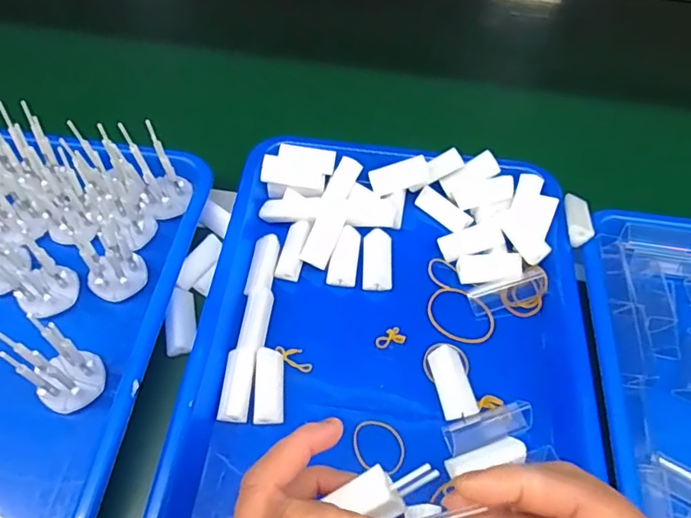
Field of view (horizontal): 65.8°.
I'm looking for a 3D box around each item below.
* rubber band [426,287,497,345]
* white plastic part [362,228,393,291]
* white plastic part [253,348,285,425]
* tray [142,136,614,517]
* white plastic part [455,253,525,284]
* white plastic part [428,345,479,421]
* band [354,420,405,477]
[{"bbox_3d":[0.082,0.041,0.380,0.048,0.004,0.039,27,59,14],"label":"rubber band"},{"bbox_3d":[0.024,0.000,0.397,0.021,0.010,0.047,3,56,-1],"label":"white plastic part"},{"bbox_3d":[-0.048,0.082,0.343,0.019,0.010,0.048,1,56,-3],"label":"white plastic part"},{"bbox_3d":[0.031,0.056,0.353,0.250,0.035,0.324,7,56,1],"label":"tray"},{"bbox_3d":[0.106,0.007,0.394,0.045,0.006,0.021,-7,75,6],"label":"white plastic part"},{"bbox_3d":[0.070,0.080,0.348,0.022,0.005,0.046,-6,57,-7],"label":"white plastic part"},{"bbox_3d":[0.021,0.115,0.329,0.031,0.004,0.030,11,56,4],"label":"band"}]

